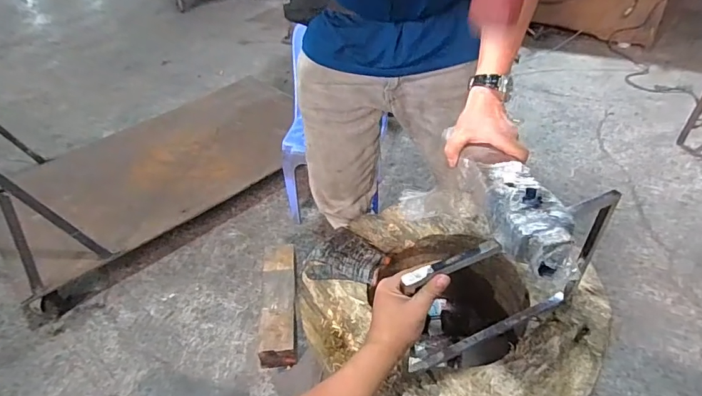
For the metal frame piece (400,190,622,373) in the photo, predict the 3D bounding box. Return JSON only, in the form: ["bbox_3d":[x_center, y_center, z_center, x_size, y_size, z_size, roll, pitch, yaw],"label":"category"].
[{"bbox_3d":[0.239,0.134,0.677,0.353,0.282,0.031,-19,46,-13],"label":"metal frame piece"}]

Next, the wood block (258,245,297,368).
[{"bbox_3d":[-0.199,0.290,1.250,0.094,0.102,0.354,-5,44,0],"label":"wood block"}]

